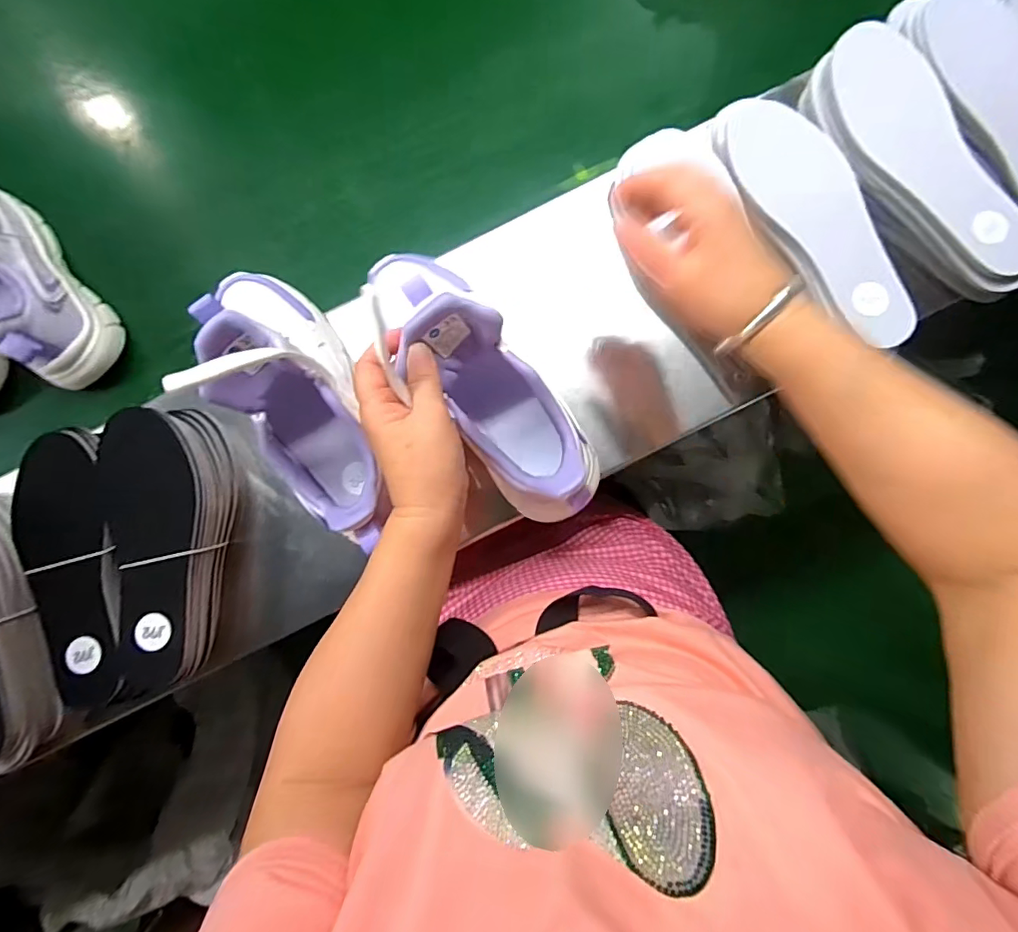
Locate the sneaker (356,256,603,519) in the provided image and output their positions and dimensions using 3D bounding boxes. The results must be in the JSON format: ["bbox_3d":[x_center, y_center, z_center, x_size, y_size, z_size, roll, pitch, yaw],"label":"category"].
[{"bbox_3d":[-0.030,-0.066,0.369,0.078,0.119,0.228,-36,89,0],"label":"sneaker"}]

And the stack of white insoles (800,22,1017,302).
[{"bbox_3d":[0.319,-0.228,0.397,0.068,0.034,0.232,-36,89,0],"label":"stack of white insoles"}]

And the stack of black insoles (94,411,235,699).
[{"bbox_3d":[-0.271,0.067,0.414,0.079,0.058,0.218,-2,89,1],"label":"stack of black insoles"}]

